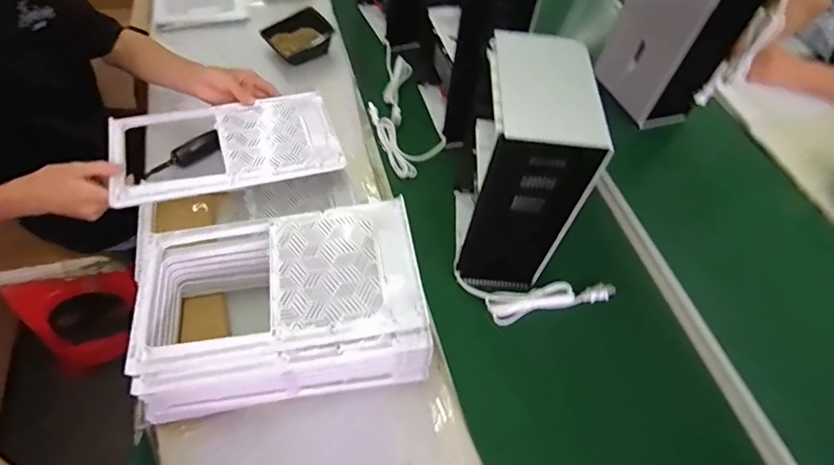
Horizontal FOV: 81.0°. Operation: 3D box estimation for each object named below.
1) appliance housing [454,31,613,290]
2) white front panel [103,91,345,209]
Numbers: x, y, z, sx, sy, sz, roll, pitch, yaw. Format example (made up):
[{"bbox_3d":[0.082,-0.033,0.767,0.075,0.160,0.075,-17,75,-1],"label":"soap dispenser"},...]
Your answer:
[{"bbox_3d":[0.153,-0.086,0.741,0.136,0.337,0.191,7,55,-1],"label":"appliance housing"},{"bbox_3d":[-0.311,-0.155,0.810,0.345,0.034,0.206,-13,58,-15],"label":"white front panel"}]

